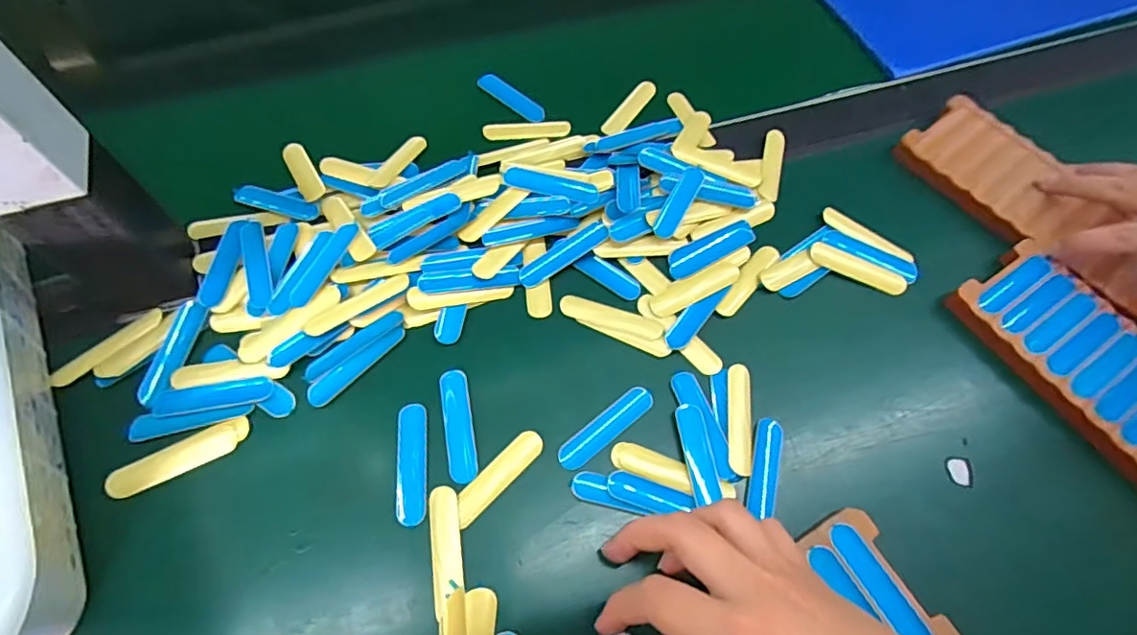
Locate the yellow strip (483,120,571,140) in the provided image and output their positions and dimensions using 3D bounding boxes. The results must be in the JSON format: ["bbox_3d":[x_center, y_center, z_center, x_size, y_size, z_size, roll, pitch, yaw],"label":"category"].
[{"bbox_3d":[-0.030,-0.138,0.416,0.063,0.006,0.014,-2,89,-3],"label":"yellow strip"}]

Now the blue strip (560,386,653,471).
[{"bbox_3d":[0.021,0.060,0.311,0.063,0.004,0.015,-38,72,-18],"label":"blue strip"}]

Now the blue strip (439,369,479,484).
[{"bbox_3d":[-0.060,0.058,0.308,0.016,0.004,0.061,-10,65,-7],"label":"blue strip"}]

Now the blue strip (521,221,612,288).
[{"bbox_3d":[-0.003,-0.040,0.354,0.062,0.004,0.016,-33,73,-6],"label":"blue strip"}]

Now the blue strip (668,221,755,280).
[{"bbox_3d":[0.091,-0.045,0.362,0.062,0.004,0.019,-26,68,-14],"label":"blue strip"}]

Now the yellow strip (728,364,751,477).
[{"bbox_3d":[0.095,0.056,0.314,0.013,0.004,0.062,7,65,1],"label":"yellow strip"}]

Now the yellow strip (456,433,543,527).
[{"bbox_3d":[-0.037,0.083,0.297,0.015,0.004,0.058,41,70,16],"label":"yellow strip"}]

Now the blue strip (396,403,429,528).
[{"bbox_3d":[-0.083,0.076,0.298,0.016,0.004,0.062,-4,65,-4],"label":"blue strip"}]

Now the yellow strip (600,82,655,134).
[{"bbox_3d":[0.046,-0.159,0.429,0.015,0.005,0.065,33,64,7],"label":"yellow strip"}]

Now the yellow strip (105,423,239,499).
[{"bbox_3d":[-0.205,0.074,0.294,0.062,0.004,0.017,-24,68,-13],"label":"yellow strip"}]

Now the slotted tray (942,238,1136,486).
[{"bbox_3d":[0.316,0.035,0.330,0.075,0.023,0.171,-30,69,-15],"label":"slotted tray"}]

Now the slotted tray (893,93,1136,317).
[{"bbox_3d":[0.312,-0.077,0.382,0.074,0.019,0.172,-34,70,-17],"label":"slotted tray"}]

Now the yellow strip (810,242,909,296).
[{"bbox_3d":[0.185,-0.031,0.361,0.062,0.006,0.015,22,66,8],"label":"yellow strip"}]

